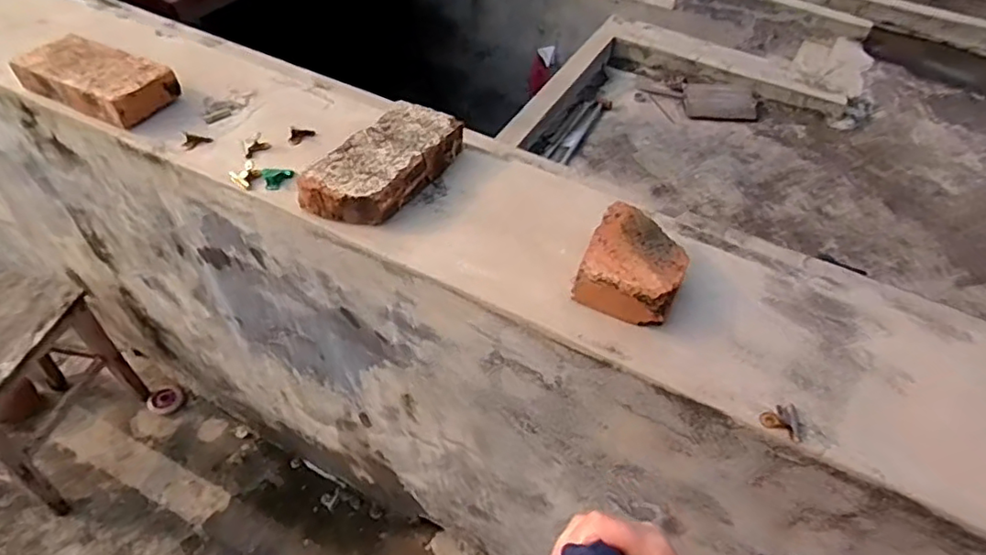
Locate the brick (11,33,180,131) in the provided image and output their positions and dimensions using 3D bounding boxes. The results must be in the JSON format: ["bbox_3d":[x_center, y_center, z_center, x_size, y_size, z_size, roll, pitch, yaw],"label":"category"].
[{"bbox_3d":[-0.604,-0.302,0.923,0.231,0.049,0.111,21,50,15],"label":"brick"}]

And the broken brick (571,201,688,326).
[{"bbox_3d":[0.165,-0.013,0.712,0.112,0.056,0.137,22,50,15],"label":"broken brick"}]

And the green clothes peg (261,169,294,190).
[{"bbox_3d":[-0.291,-0.137,0.825,0.041,0.011,0.036,-18,52,-20],"label":"green clothes peg"}]

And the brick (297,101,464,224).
[{"bbox_3d":[-0.145,-0.154,0.820,0.116,0.052,0.234,27,52,19],"label":"brick"}]

